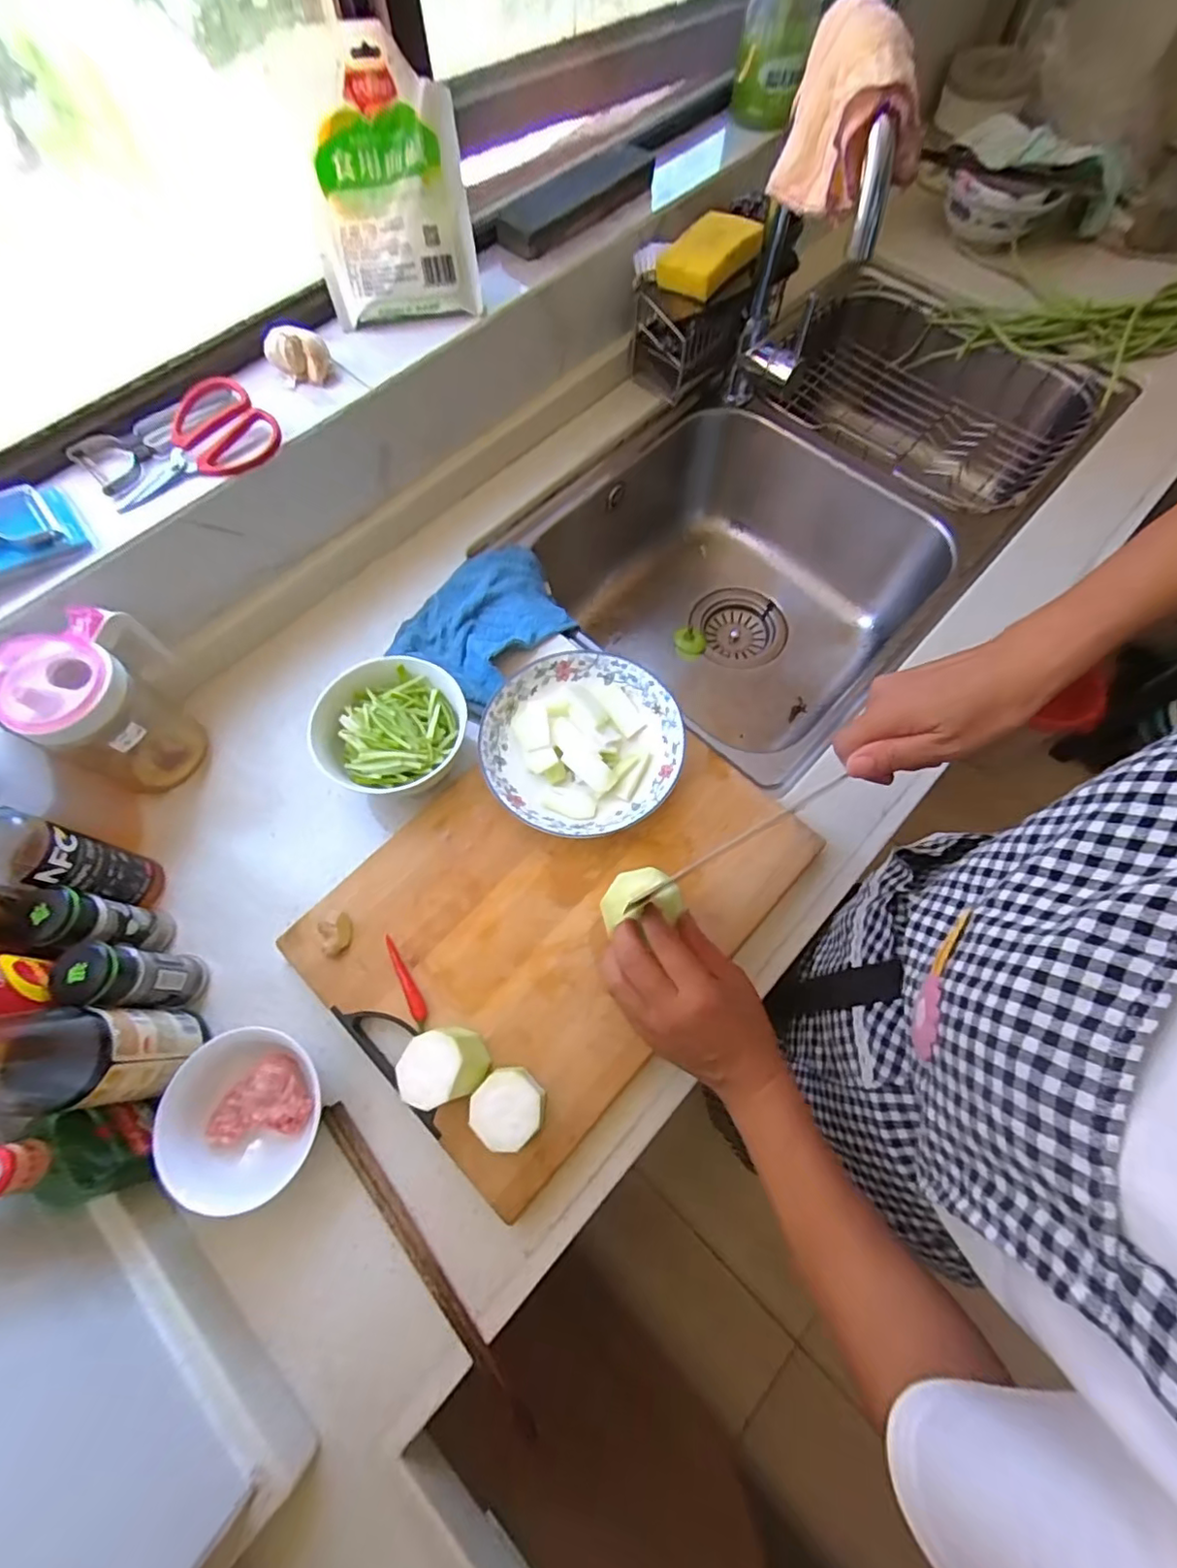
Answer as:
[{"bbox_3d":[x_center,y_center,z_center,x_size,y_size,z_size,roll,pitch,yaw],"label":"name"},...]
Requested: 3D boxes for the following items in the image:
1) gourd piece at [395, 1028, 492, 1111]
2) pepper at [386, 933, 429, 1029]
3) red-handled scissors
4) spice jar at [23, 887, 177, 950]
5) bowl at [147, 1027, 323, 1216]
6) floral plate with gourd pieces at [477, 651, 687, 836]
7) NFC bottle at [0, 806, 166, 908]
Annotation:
[{"bbox_3d":[-0.102,0.198,0.416,0.051,0.060,0.044,-19,70,-7],"label":"gourd piece"},{"bbox_3d":[-0.141,0.152,0.458,0.011,0.008,0.076,-28,71,-10],"label":"pepper"},{"bbox_3d":[-0.330,-0.279,0.484,0.138,0.021,0.089,-36,72,-13],"label":"red-handled scissors"},{"bbox_3d":[-0.369,0.107,0.450,0.042,0.111,0.039,0,68,0],"label":"spice jar"},{"bbox_3d":[-0.240,0.234,0.421,0.097,0.062,0.105,0,68,0],"label":"bowl"},{"bbox_3d":[-0.007,-0.034,0.522,0.170,0.037,0.164,0,68,0],"label":"floral plate with gourd pieces"},{"bbox_3d":[-0.388,0.054,0.425,0.050,0.195,0.046,11,69,5],"label":"NFC bottle"}]

